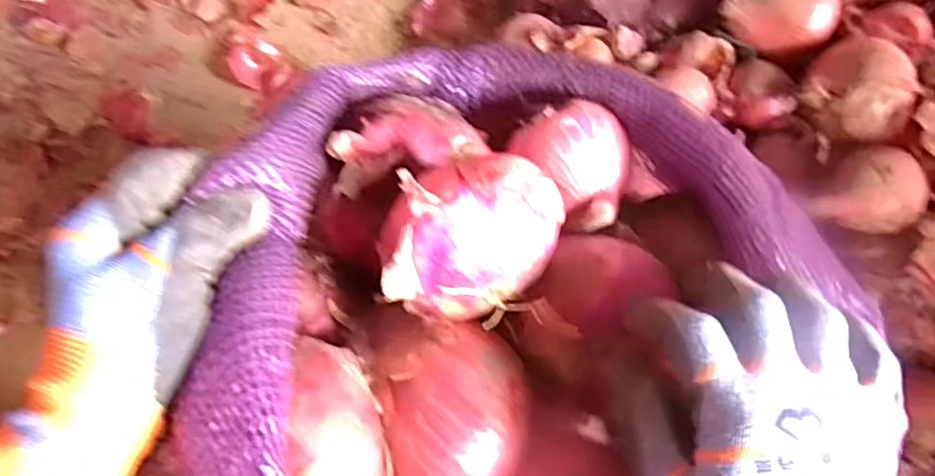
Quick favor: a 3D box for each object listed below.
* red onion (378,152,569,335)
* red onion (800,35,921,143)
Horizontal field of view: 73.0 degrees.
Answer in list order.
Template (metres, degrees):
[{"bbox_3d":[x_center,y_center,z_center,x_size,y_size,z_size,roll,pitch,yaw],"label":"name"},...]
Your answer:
[{"bbox_3d":[0.002,-0.001,0.288,0.074,0.056,0.065,15,61,4],"label":"red onion"},{"bbox_3d":[0.359,-0.132,0.585,0.092,0.077,0.077,33,64,14],"label":"red onion"}]

